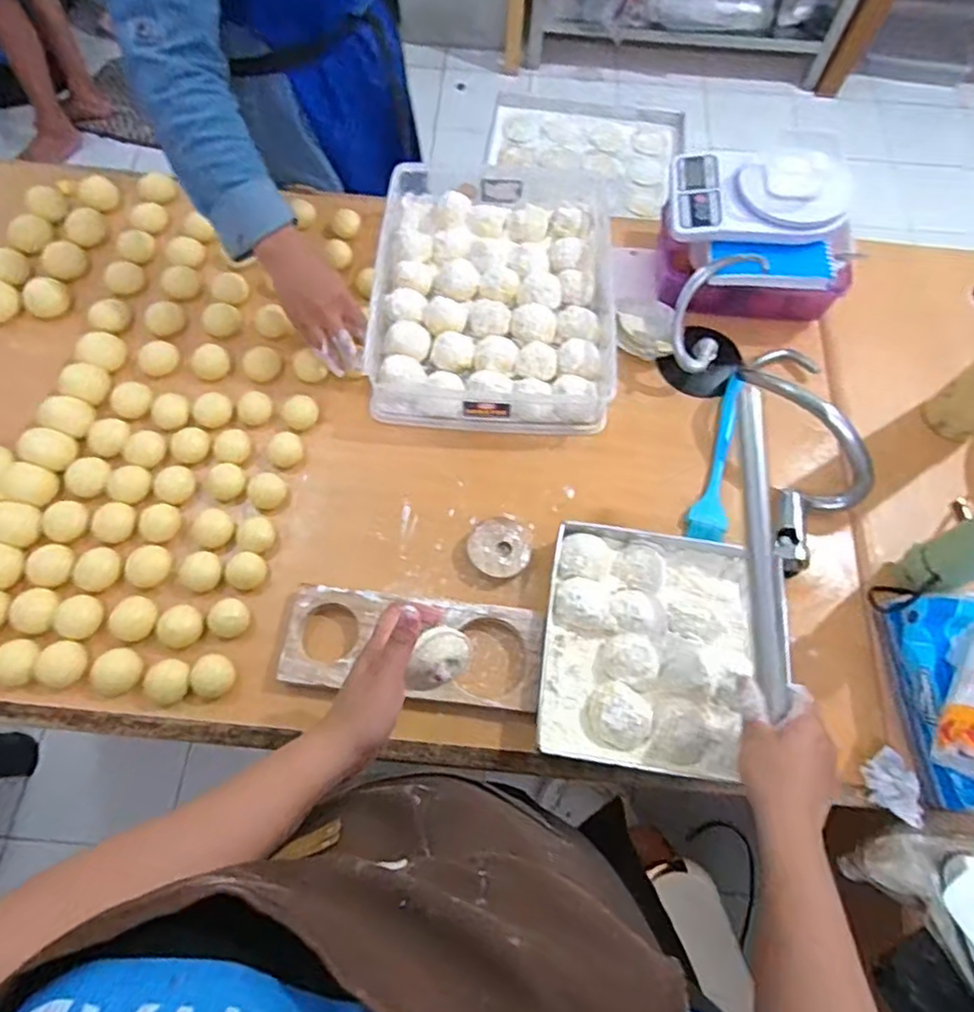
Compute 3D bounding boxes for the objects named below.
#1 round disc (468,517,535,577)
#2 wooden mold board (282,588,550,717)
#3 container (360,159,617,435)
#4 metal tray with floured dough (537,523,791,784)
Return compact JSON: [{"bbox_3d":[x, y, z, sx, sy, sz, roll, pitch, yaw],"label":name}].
[{"bbox_3d":[0.014,0.047,0.671,0.065,0.027,0.063,1,66,-2],"label":"round disc"},{"bbox_3d":[-0.072,0.138,0.614,0.249,0.019,0.097,6,66,3],"label":"wooden mold board"},{"bbox_3d":[0.011,-0.275,0.785,0.283,0.070,0.367,3,66,-1],"label":"container"},{"bbox_3d":[0.175,0.142,0.623,0.233,0.033,0.232,8,66,1],"label":"metal tray with floured dough"}]

